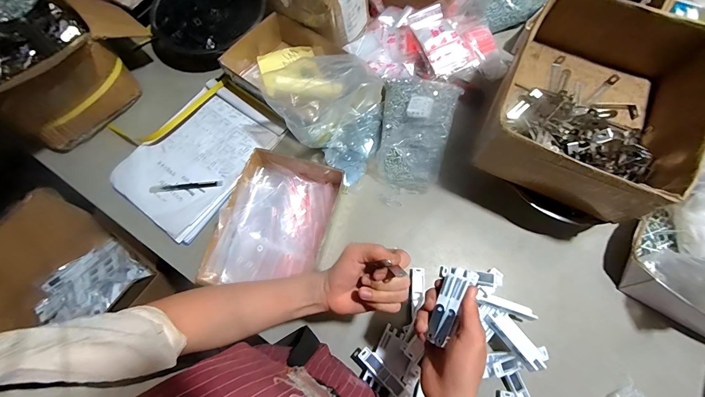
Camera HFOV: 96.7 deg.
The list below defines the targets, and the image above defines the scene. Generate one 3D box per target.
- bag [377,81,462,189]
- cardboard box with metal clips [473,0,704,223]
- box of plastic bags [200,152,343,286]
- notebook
[{"bbox_3d":[0.118,-0.141,0.601,0.135,0.074,0.218,17,73,8],"label":"bag"},{"bbox_3d":[0.372,-0.148,0.496,0.255,0.114,0.300,24,74,10],"label":"cardboard box with metal clips"},{"bbox_3d":[-0.133,0.043,0.556,0.179,0.060,0.249,14,73,6],"label":"box of plastic bags"},{"bbox_3d":[-0.307,-0.087,0.633,0.215,0.018,0.294,37,77,12],"label":"notebook"}]

